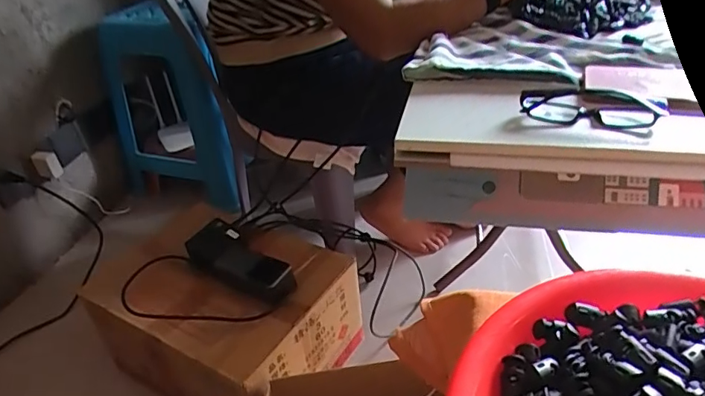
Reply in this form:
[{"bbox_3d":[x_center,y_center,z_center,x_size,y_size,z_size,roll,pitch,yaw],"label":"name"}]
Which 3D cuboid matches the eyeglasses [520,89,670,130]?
[{"bbox_3d":[0.245,-0.098,0.527,0.136,0.030,0.044,6,38,15],"label":"eyeglasses"}]

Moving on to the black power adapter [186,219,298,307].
[{"bbox_3d":[-0.188,0.101,0.828,0.212,0.053,0.081,25,45,36],"label":"black power adapter"}]

